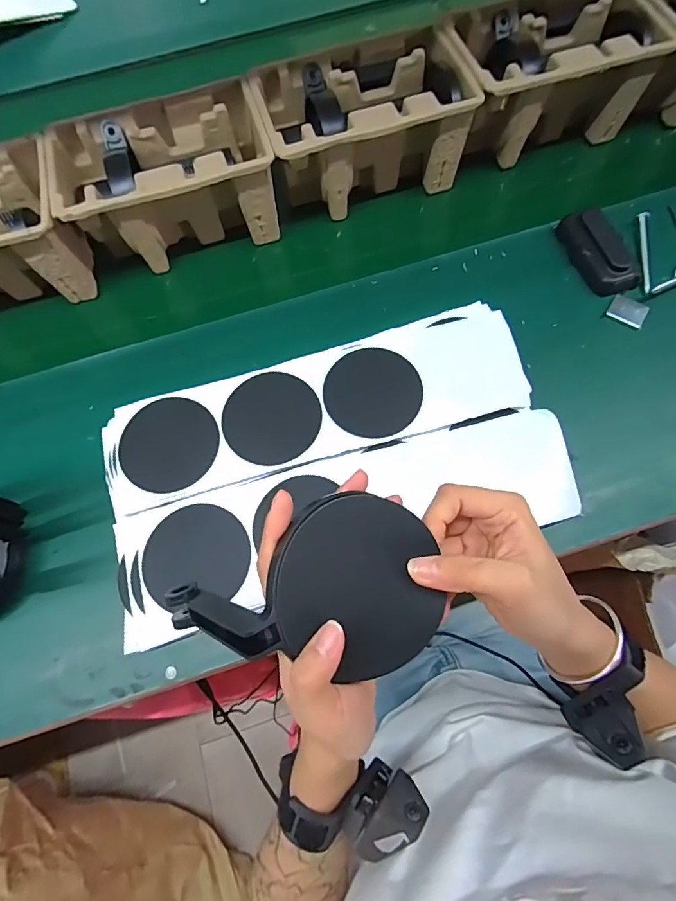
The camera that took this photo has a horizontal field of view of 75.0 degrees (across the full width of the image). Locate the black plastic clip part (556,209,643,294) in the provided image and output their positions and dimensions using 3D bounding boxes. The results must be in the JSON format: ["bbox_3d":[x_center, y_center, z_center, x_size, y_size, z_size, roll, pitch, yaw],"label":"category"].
[{"bbox_3d":[0.292,-0.222,0.487,0.058,0.027,0.103,-19,68,-6],"label":"black plastic clip part"}]

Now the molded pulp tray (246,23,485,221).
[{"bbox_3d":[0.027,-0.373,0.520,0.222,0.108,0.142,-17,68,-5],"label":"molded pulp tray"}]

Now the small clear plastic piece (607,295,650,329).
[{"bbox_3d":[0.310,-0.150,0.470,0.035,0.005,0.032,31,72,14],"label":"small clear plastic piece"}]

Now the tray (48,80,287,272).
[{"bbox_3d":[-0.189,-0.302,0.500,0.229,0.095,0.140,-17,68,-5],"label":"tray"}]

